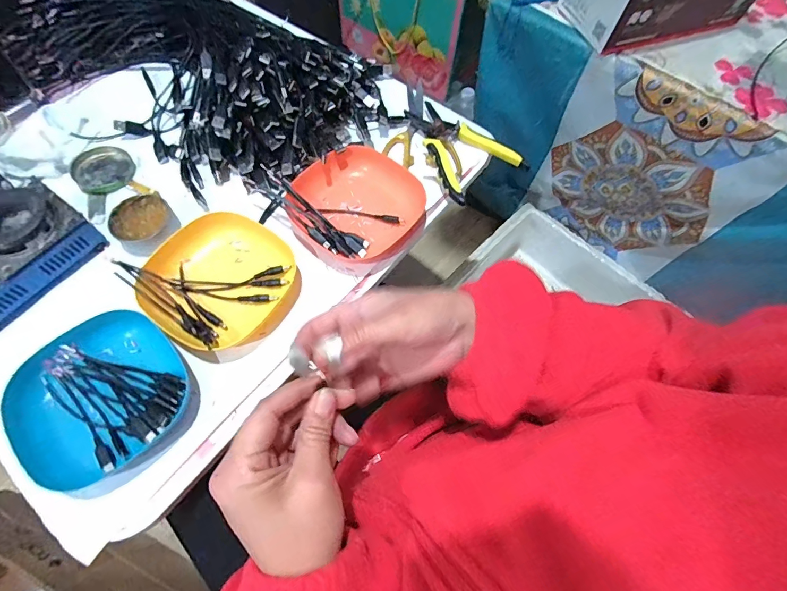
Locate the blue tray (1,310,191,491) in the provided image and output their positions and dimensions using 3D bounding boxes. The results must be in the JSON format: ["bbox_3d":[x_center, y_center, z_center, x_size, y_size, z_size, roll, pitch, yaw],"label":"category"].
[{"bbox_3d":[-0.269,0.088,0.373,0.133,0.025,0.143,-41,73,-18],"label":"blue tray"}]

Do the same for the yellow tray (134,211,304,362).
[{"bbox_3d":[-0.184,-0.020,0.424,0.150,0.028,0.139,37,70,14],"label":"yellow tray"}]

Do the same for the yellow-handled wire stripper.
[{"bbox_3d":[0.075,-0.189,0.512,0.114,0.019,0.153,-35,72,-16],"label":"yellow-handled wire stripper"}]

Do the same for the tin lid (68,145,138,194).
[{"bbox_3d":[-0.354,-0.154,0.497,0.066,0.007,0.078,-28,70,-14],"label":"tin lid"}]

